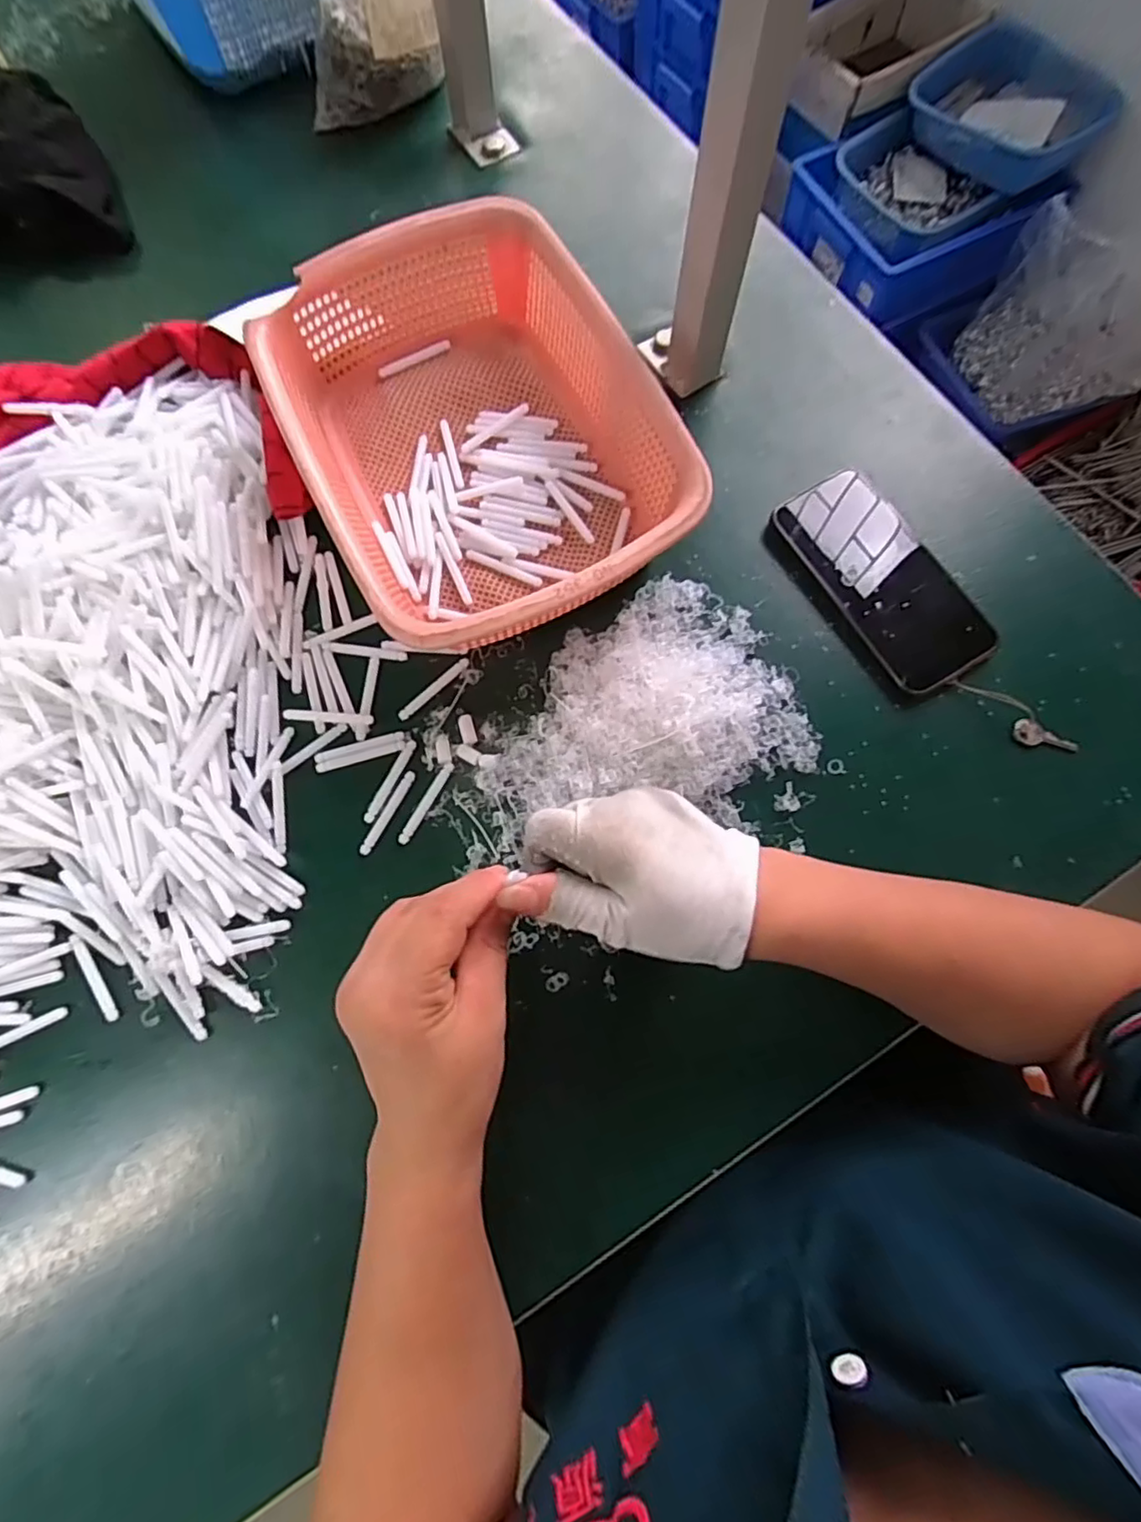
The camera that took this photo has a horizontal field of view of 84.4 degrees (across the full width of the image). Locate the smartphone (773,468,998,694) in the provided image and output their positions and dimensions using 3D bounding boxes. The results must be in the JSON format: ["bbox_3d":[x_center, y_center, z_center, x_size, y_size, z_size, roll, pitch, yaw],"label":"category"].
[{"bbox_3d":[0.211,-0.126,0.424,0.074,0.014,0.161,-31,78,-5],"label":"smartphone"}]

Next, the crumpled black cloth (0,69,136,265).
[{"bbox_3d":[-0.485,-0.498,0.531,0.204,0.056,0.144,-6,77,0],"label":"crumpled black cloth"}]

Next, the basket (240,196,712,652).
[{"bbox_3d":[-0.063,-0.215,0.426,0.213,0.077,0.291,-27,78,-4],"label":"basket"}]

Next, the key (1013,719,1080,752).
[{"bbox_3d":[0.303,-0.014,0.401,0.039,0.006,0.013,24,79,7],"label":"key"}]

